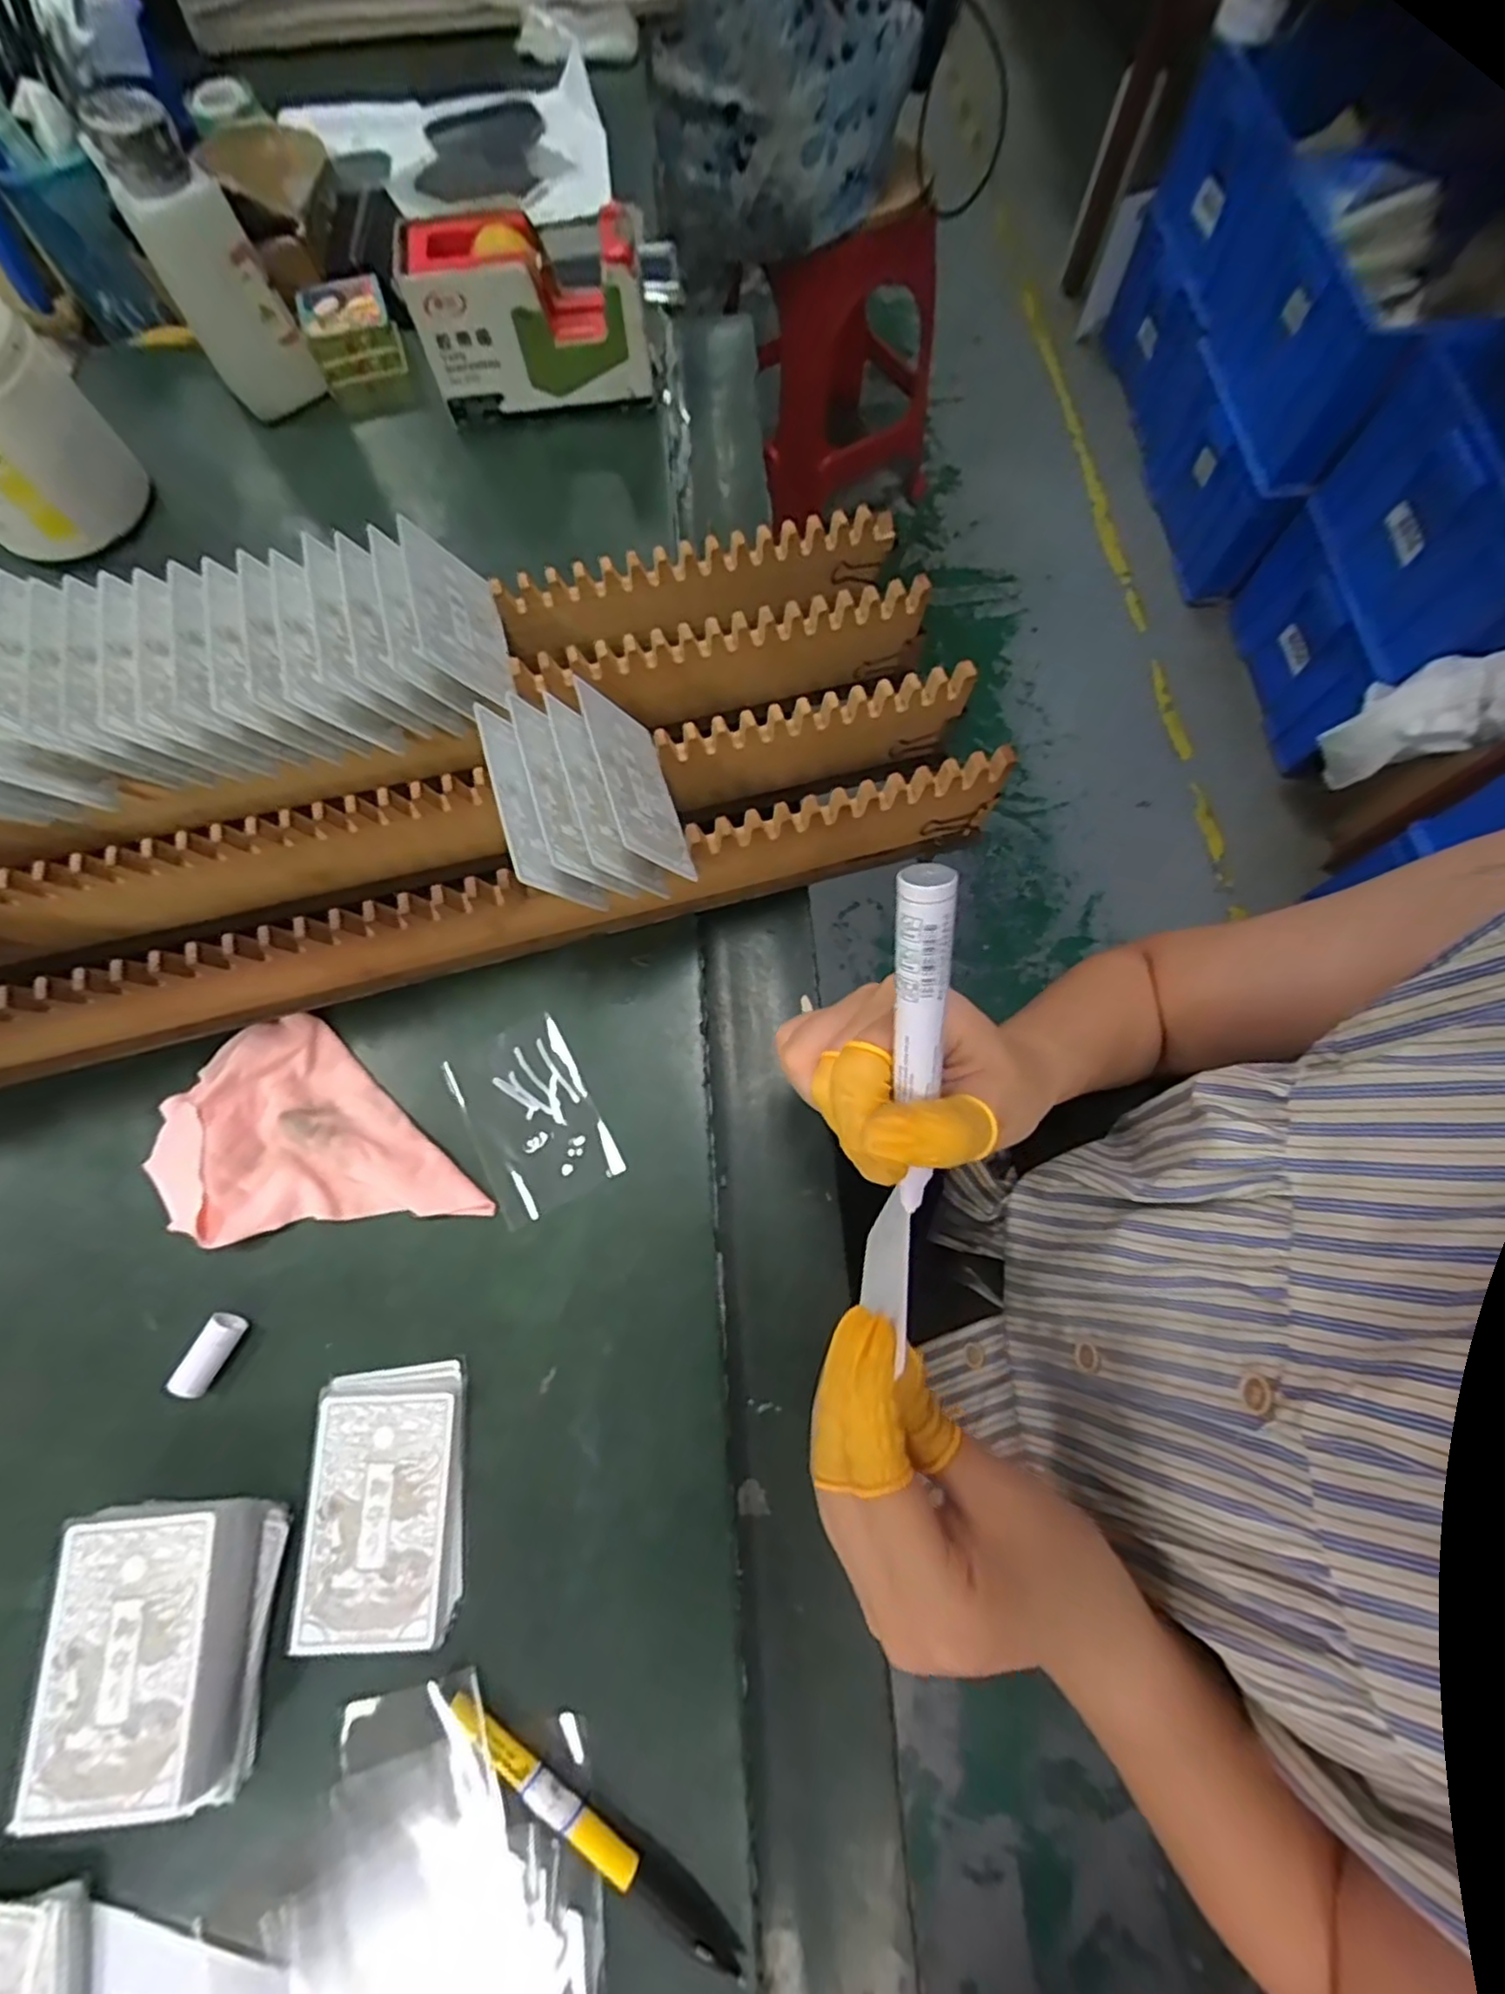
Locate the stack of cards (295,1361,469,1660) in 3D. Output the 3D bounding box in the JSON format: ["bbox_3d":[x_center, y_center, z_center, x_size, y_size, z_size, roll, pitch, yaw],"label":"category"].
[{"bbox_3d":[-0.147,0.201,0.276,0.061,0.005,0.094,-6,72,-2],"label":"stack of cards"}]

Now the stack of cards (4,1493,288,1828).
[{"bbox_3d":[-0.217,0.237,0.252,0.063,0.024,0.089,-1,72,-1],"label":"stack of cards"}]

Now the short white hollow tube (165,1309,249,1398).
[{"bbox_3d":[-0.227,0.149,0.290,0.015,0.014,0.031,21,73,6],"label":"short white hollow tube"}]

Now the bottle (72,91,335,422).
[{"bbox_3d":[-0.313,-0.419,0.410,0.049,0.136,0.047,36,76,10],"label":"bottle"}]

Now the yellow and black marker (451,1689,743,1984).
[{"bbox_3d":[-0.058,0.297,0.246,0.126,0.008,0.010,33,75,10],"label":"yellow and black marker"}]

